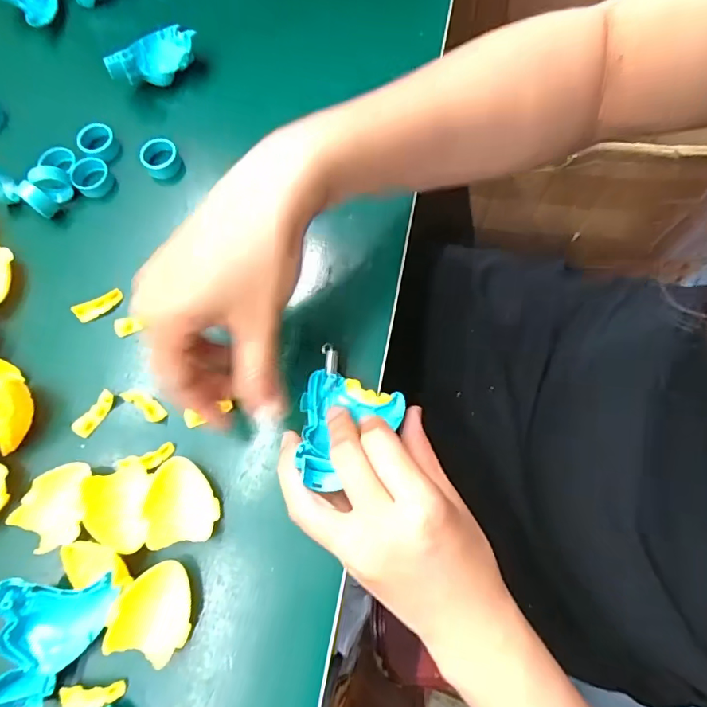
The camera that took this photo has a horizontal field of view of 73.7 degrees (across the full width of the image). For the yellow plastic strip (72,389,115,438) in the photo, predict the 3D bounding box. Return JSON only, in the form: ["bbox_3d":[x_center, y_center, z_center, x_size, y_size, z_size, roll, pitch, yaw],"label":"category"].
[{"bbox_3d":[-0.155,0.036,0.282,0.012,0.006,0.029,33,76,12],"label":"yellow plastic strip"}]

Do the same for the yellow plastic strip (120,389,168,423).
[{"bbox_3d":[-0.124,0.030,0.281,0.029,0.009,0.011,33,76,12],"label":"yellow plastic strip"}]

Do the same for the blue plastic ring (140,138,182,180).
[{"bbox_3d":[-0.136,-0.137,0.334,0.025,0.017,0.022,-25,73,-4],"label":"blue plastic ring"}]

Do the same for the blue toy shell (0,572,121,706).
[{"bbox_3d":[-0.158,0.138,0.233,0.048,0.033,0.073,35,78,13],"label":"blue toy shell"}]

